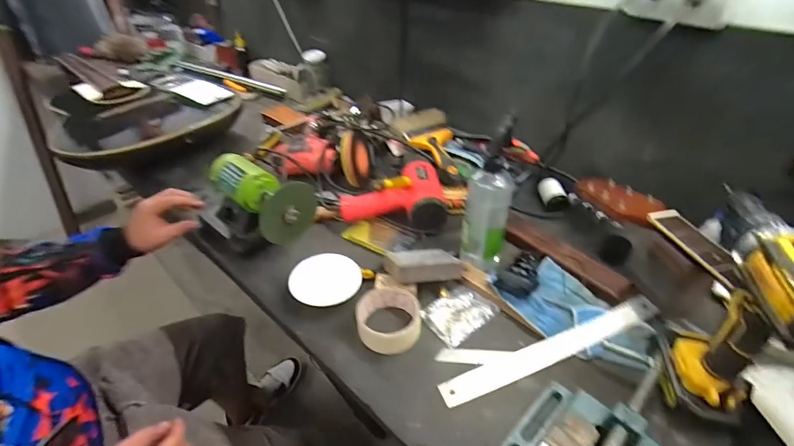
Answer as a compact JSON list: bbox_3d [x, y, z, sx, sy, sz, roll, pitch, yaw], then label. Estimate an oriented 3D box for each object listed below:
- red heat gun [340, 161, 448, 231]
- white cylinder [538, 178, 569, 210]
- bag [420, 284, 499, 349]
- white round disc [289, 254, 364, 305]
[{"bbox_3d":[-0.001,-0.053,0.742,0.188,0.065,0.149,3,38,5],"label":"red heat gun"},{"bbox_3d":[0.302,-0.058,0.771,0.043,0.034,0.077,1,38,3],"label":"white cylinder"},{"bbox_3d":[0.084,0.126,0.572,0.097,0.015,0.080,-27,45,-29],"label":"bag"},{"bbox_3d":[-0.107,0.083,0.590,0.102,0.004,0.093,-1,44,1],"label":"white round disc"}]

